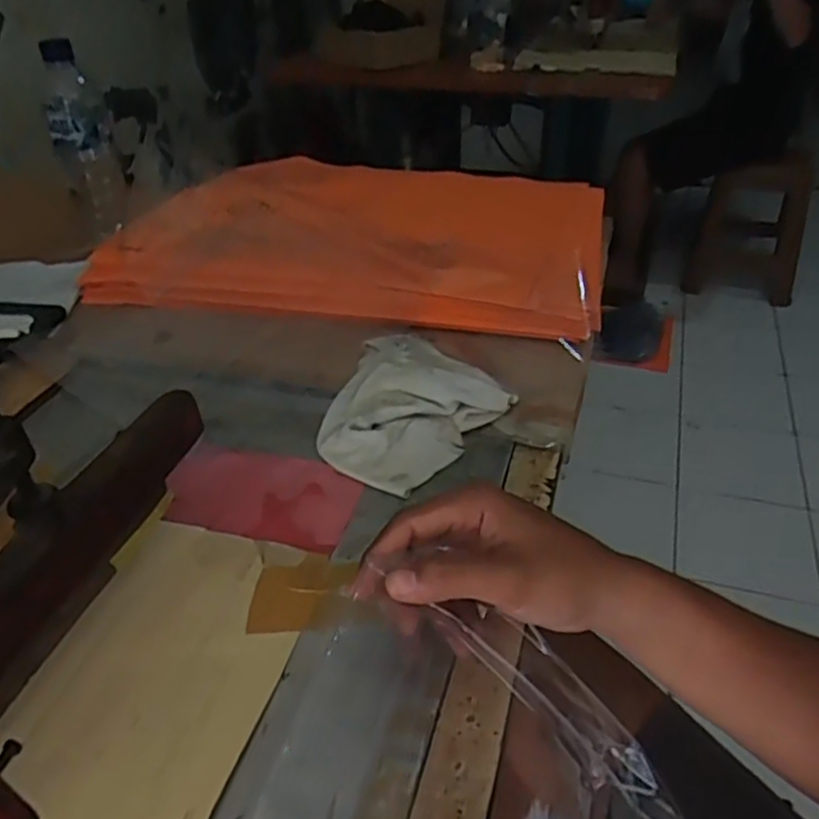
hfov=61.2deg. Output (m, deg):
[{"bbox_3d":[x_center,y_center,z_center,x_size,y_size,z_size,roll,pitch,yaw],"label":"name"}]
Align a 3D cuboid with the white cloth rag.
[{"bbox_3d":[-0.010,-0.007,0.542,0.132,0.029,0.146,25,44,33],"label":"white cloth rag"}]

